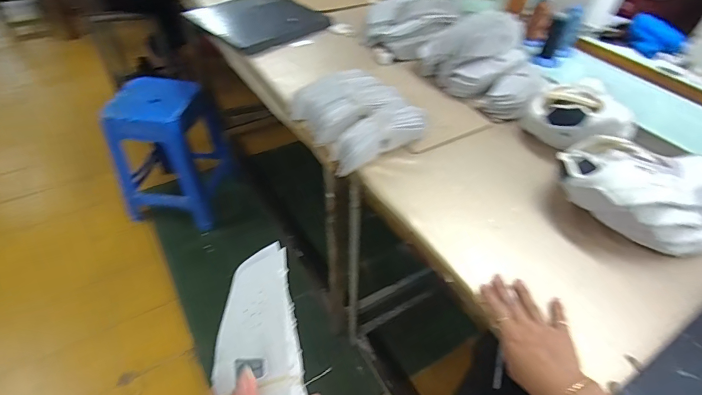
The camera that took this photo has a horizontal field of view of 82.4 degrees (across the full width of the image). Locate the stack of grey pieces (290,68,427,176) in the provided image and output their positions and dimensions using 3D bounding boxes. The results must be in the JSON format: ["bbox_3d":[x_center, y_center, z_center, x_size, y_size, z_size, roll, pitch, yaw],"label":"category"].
[{"bbox_3d":[0.015,-0.166,0.783,0.210,0.058,0.232,-21,49,-22],"label":"stack of grey pieces"}]

